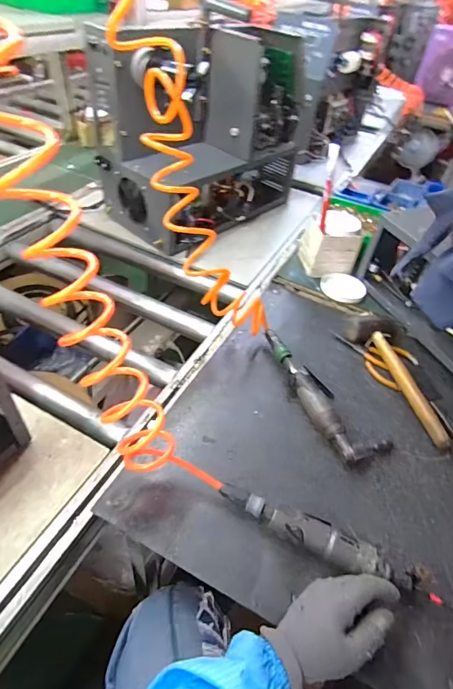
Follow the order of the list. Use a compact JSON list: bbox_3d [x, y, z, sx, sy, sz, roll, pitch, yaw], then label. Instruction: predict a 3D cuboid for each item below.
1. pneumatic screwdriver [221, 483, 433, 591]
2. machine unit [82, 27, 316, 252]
[{"bbox_3d":[0.124,0.253,0.502,0.280,0.045,0.045,19,46,12],"label":"pneumatic screwdriver"},{"bbox_3d":[-0.039,-0.548,1.020,0.541,0.417,0.264,-33,57,-33],"label":"machine unit"}]

